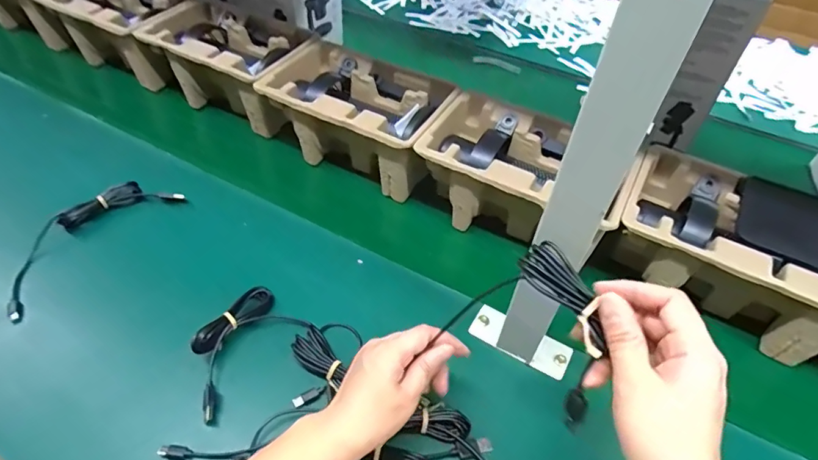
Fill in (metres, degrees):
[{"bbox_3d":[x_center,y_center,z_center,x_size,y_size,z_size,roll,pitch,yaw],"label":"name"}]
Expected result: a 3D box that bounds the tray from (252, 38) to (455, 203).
[{"bbox_3d":[-0.065,-0.146,0.644,0.225,0.111,0.141,22,52,18],"label":"tray"}]

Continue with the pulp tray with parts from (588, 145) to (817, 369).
[{"bbox_3d":[0.340,0.028,0.515,0.223,0.113,0.136,23,53,19],"label":"pulp tray with parts"}]

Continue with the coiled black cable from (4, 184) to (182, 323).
[{"bbox_3d":[-0.374,0.007,0.557,0.084,0.028,0.207,27,54,22],"label":"coiled black cable"}]

